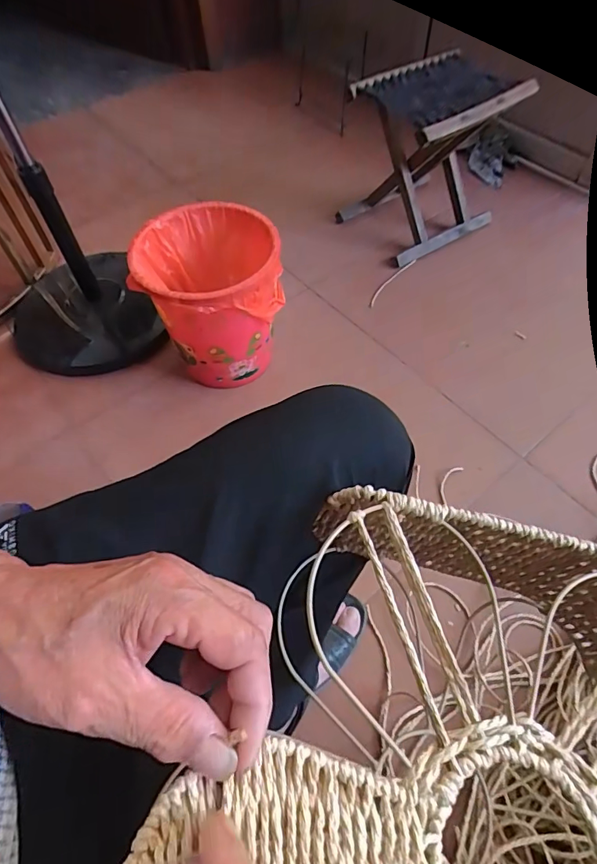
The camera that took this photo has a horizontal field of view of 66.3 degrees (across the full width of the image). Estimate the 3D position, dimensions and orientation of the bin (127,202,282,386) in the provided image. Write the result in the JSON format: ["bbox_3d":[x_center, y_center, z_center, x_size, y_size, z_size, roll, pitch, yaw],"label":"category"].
[{"bbox_3d":[-0.152,-0.235,0.863,0.236,0.259,0.231,-10,57,-4],"label":"bin"}]

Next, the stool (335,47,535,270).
[{"bbox_3d":[0.300,-0.641,1.090,0.330,0.299,0.272,-25,60,-13],"label":"stool"}]

